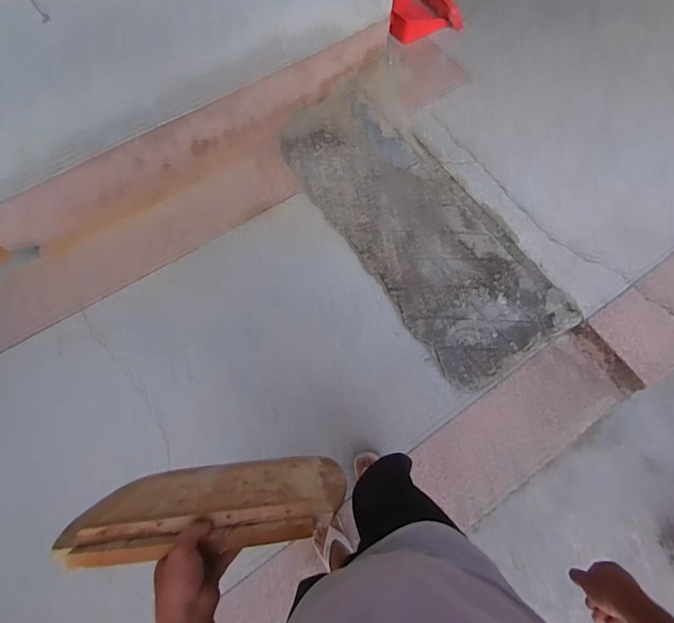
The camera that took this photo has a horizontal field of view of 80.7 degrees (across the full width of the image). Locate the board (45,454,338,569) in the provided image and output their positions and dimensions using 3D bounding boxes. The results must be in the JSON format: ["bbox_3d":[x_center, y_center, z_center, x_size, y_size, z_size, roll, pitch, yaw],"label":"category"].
[{"bbox_3d":[-0.204,0.322,0.711,0.421,0.409,0.040,-3,82,-12],"label":"board"}]

